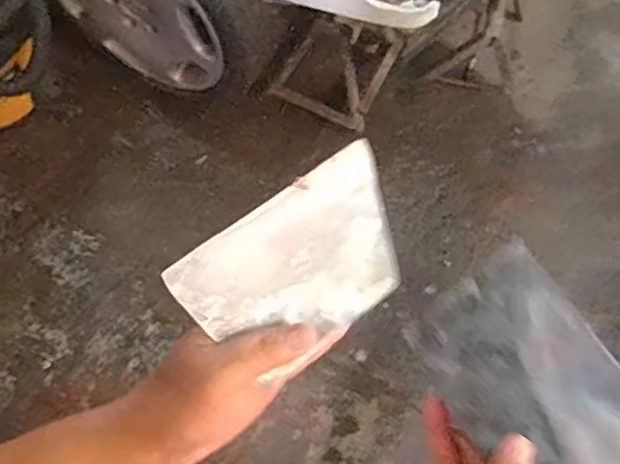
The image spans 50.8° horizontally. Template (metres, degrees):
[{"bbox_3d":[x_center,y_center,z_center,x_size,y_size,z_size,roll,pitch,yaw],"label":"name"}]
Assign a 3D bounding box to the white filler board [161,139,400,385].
[{"bbox_3d":[-0.003,0.023,0.385,0.139,0.004,0.098,-37,117,-22],"label":"white filler board"}]

